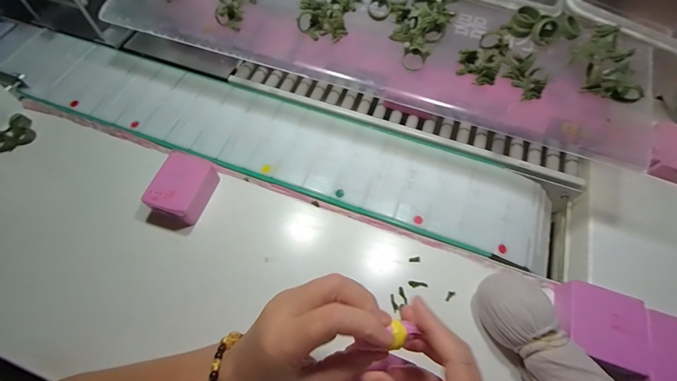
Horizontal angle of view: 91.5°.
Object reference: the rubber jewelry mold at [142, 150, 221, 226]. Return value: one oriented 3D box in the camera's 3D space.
[{"bbox_3d":[-0.177,-0.003,0.375,0.051,0.035,0.071,16,64,6],"label":"rubber jewelry mold"}]

